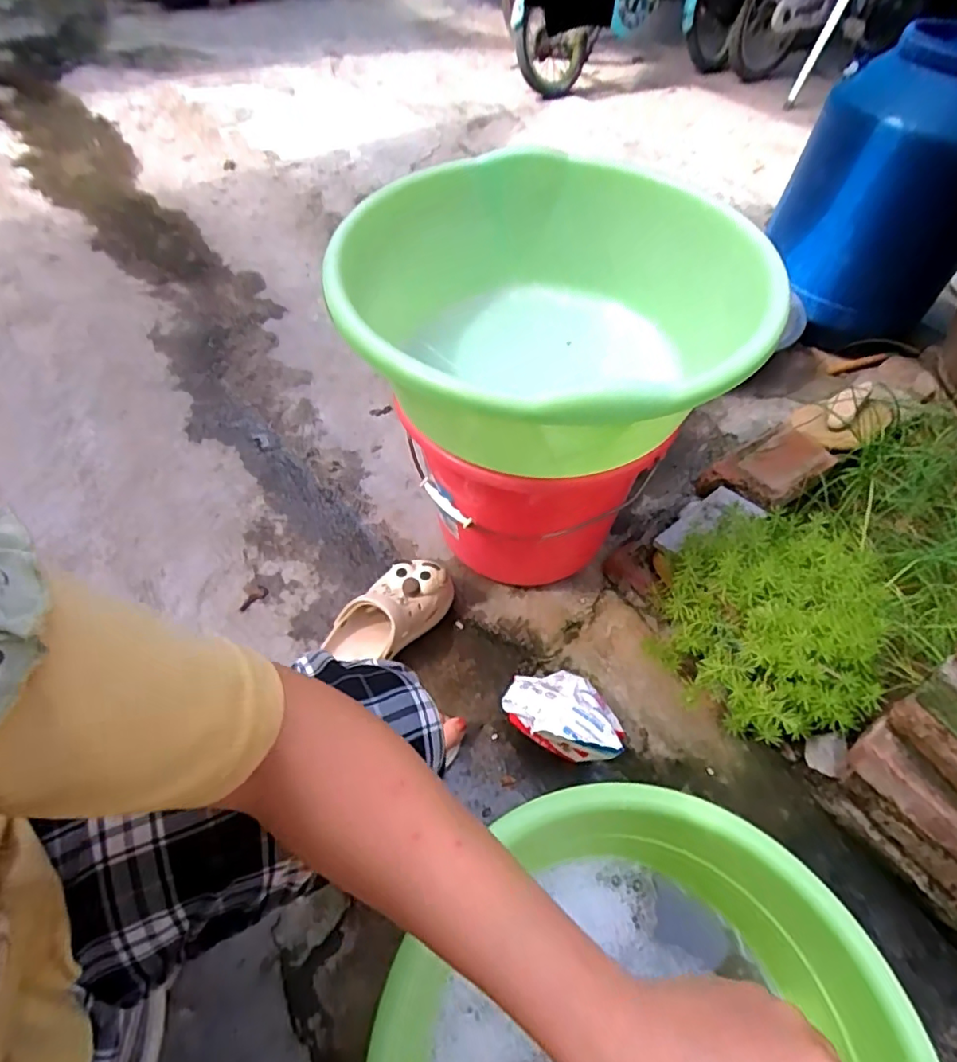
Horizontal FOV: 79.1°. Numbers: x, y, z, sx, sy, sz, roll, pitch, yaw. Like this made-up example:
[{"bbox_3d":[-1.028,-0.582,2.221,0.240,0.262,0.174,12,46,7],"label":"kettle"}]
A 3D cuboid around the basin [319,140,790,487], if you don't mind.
[{"bbox_3d":[0.107,-0.207,0.628,0.409,0.232,0.382,3,54,-4],"label":"basin"}]

